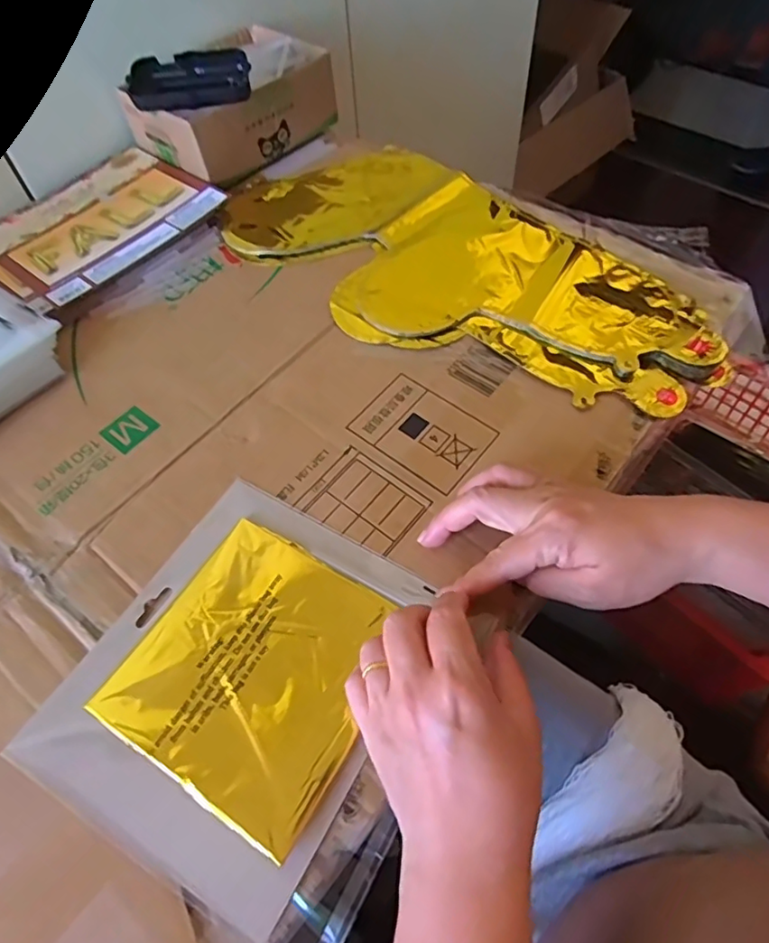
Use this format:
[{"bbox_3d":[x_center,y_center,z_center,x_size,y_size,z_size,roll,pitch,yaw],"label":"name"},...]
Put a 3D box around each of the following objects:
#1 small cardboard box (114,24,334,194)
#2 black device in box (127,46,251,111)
[{"bbox_3d":[-0.161,-0.383,0.611,0.143,0.067,0.196,34,66,23],"label":"small cardboard box"},{"bbox_3d":[-0.182,-0.368,0.547,0.112,0.028,0.060,-2,57,3],"label":"black device in box"}]

